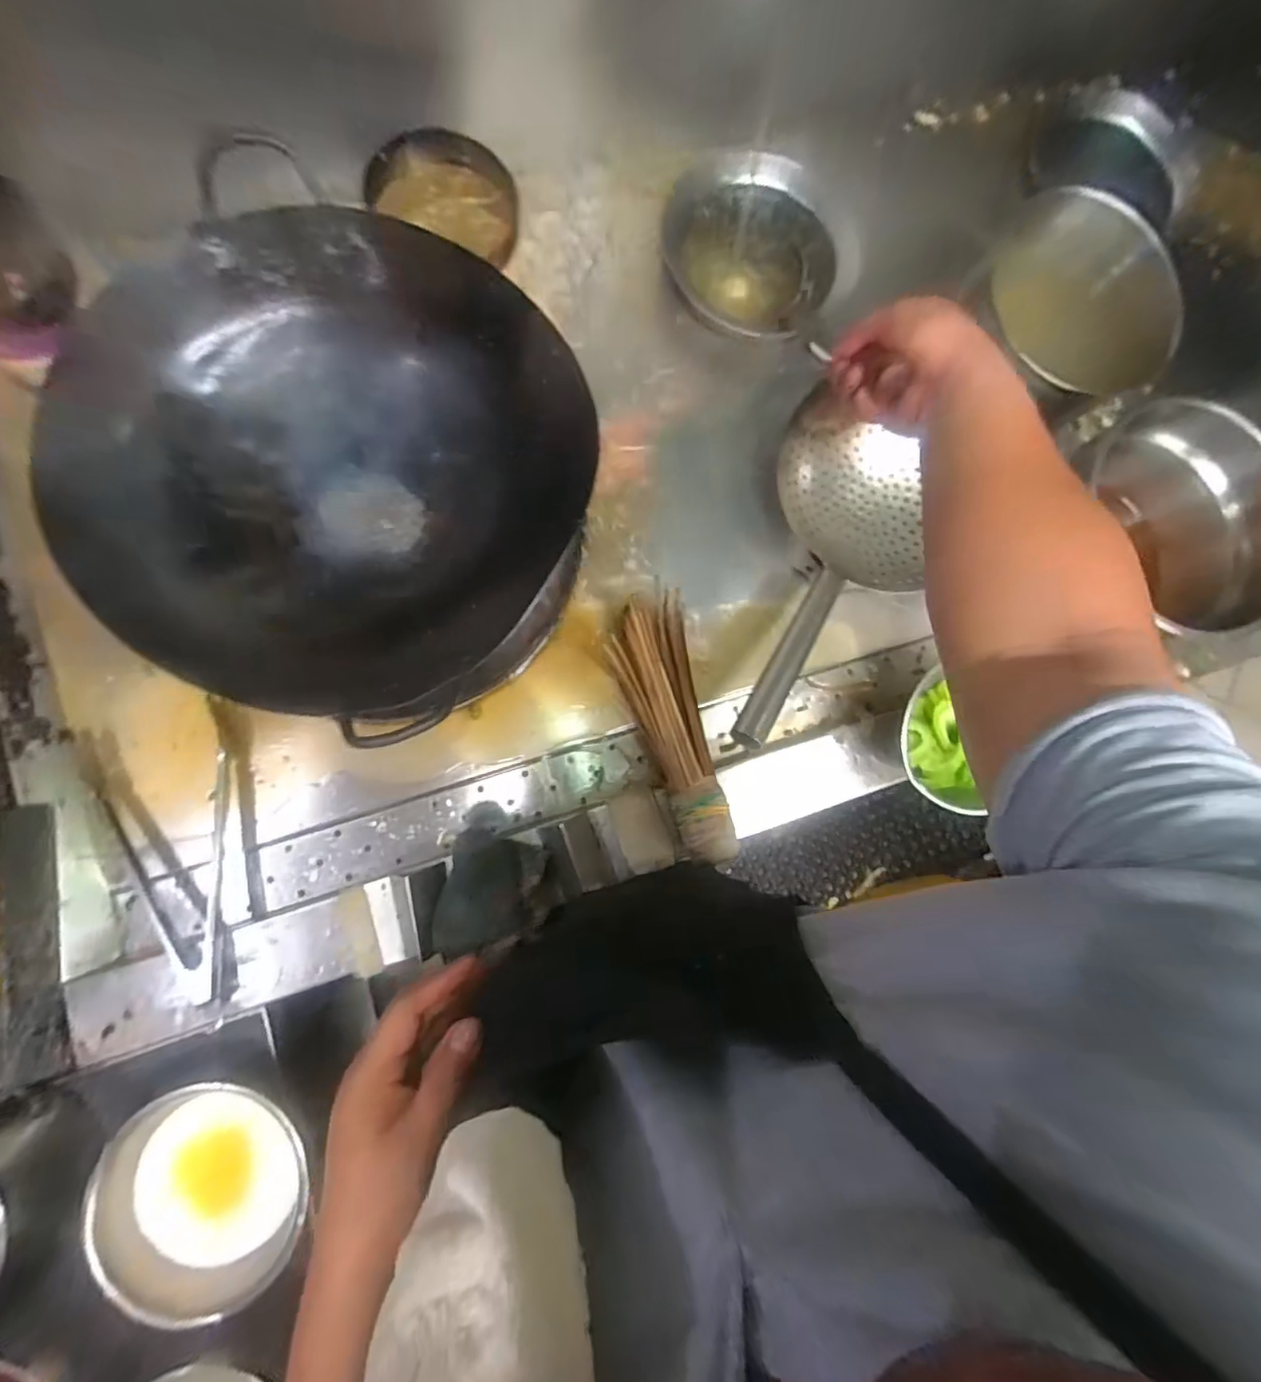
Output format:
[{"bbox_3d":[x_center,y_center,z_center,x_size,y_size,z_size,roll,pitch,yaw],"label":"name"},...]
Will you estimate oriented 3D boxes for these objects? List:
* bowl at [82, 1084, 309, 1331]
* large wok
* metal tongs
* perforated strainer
[{"bbox_3d":[-0.373,0.440,0.515,0.177,0.060,0.140,41,80,0],"label":"bowl"},{"bbox_3d":[-0.243,-0.192,0.538,0.387,0.124,0.412,28,81,-2],"label":"large wok"},{"bbox_3d":[-0.466,0.156,0.574,0.143,0.047,0.287,-7,84,-7],"label":"metal tongs"},{"bbox_3d":[0.224,-0.133,0.621,0.230,0.090,0.443,28,67,-2],"label":"perforated strainer"}]

